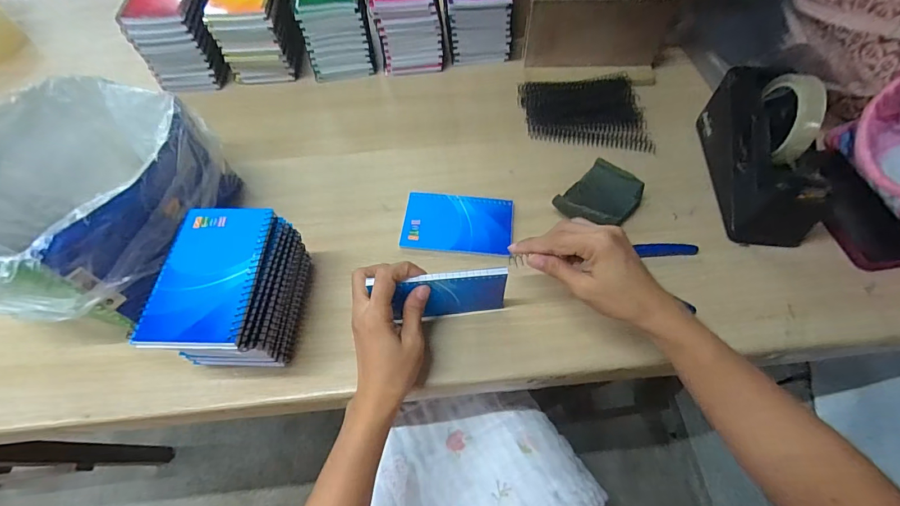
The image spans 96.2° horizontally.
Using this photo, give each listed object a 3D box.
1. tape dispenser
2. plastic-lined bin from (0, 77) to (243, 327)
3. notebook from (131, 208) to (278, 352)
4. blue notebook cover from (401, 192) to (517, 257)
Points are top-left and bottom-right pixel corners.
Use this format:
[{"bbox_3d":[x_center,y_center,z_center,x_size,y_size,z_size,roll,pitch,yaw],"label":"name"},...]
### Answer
[{"bbox_3d":[0.353,-0.117,0.450,0.064,0.112,0.202,5,60,5],"label":"tape dispenser"},{"bbox_3d":[-0.389,-0.051,0.435,0.228,0.151,0.241,-1,59,1],"label":"plastic-lined bin"},{"bbox_3d":[-0.209,0.017,0.351,0.088,0.012,0.134,-2,61,2],"label":"notebook"},{"bbox_3d":[0.010,-0.037,0.483,0.127,0.009,0.081,6,60,6],"label":"blue notebook cover"}]

